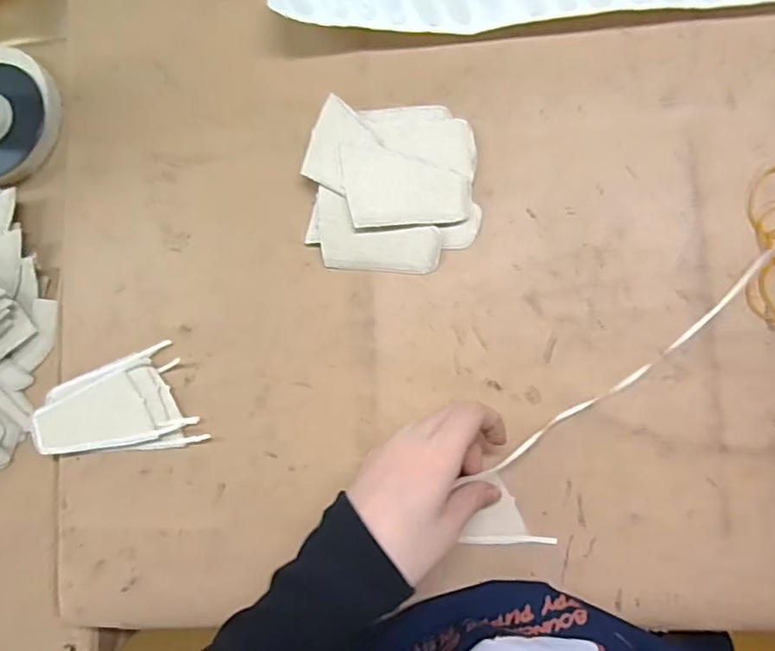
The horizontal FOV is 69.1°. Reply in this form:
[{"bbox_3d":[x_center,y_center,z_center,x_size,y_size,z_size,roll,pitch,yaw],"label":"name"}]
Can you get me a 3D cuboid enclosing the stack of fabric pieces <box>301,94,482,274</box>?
[{"bbox_3d":[0.002,-0.095,0.385,0.114,0.021,0.111,-2,85,8],"label":"stack of fabric pieces"}]

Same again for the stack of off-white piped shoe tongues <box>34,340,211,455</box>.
[{"bbox_3d":[-0.197,0.064,0.405,0.111,0.013,0.073,-20,82,6],"label":"stack of off-white piped shoe tongues"}]

